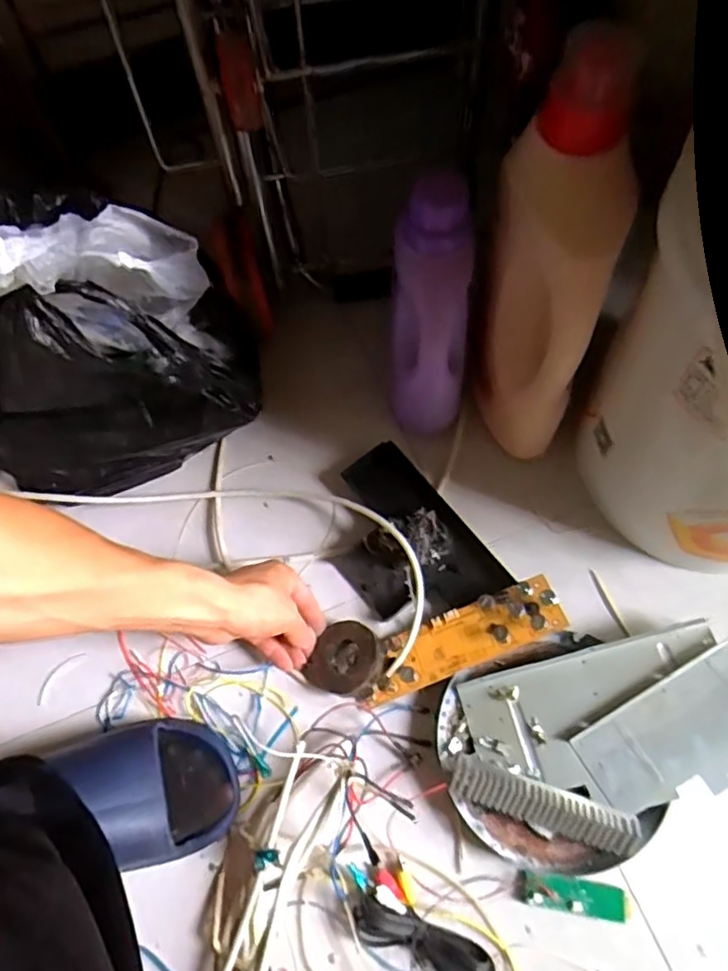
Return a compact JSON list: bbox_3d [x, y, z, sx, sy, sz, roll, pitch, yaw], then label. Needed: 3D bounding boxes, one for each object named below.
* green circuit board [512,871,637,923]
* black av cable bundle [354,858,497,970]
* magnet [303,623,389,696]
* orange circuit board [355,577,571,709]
[{"bbox_3d":[0.172,0.340,0.521,0.092,0.011,0.024,8,65,6],"label":"green circuit board"},{"bbox_3d":[0.054,0.367,0.512,0.121,0.018,0.057,27,69,14],"label":"black av cable bundle"},{"bbox_3d":[-0.015,0.164,0.592,0.065,0.020,0.069,-15,49,19],"label":"magnet"},{"bbox_3d":[0.086,0.144,0.584,0.195,0.020,0.056,-27,66,4],"label":"orange circuit board"}]

